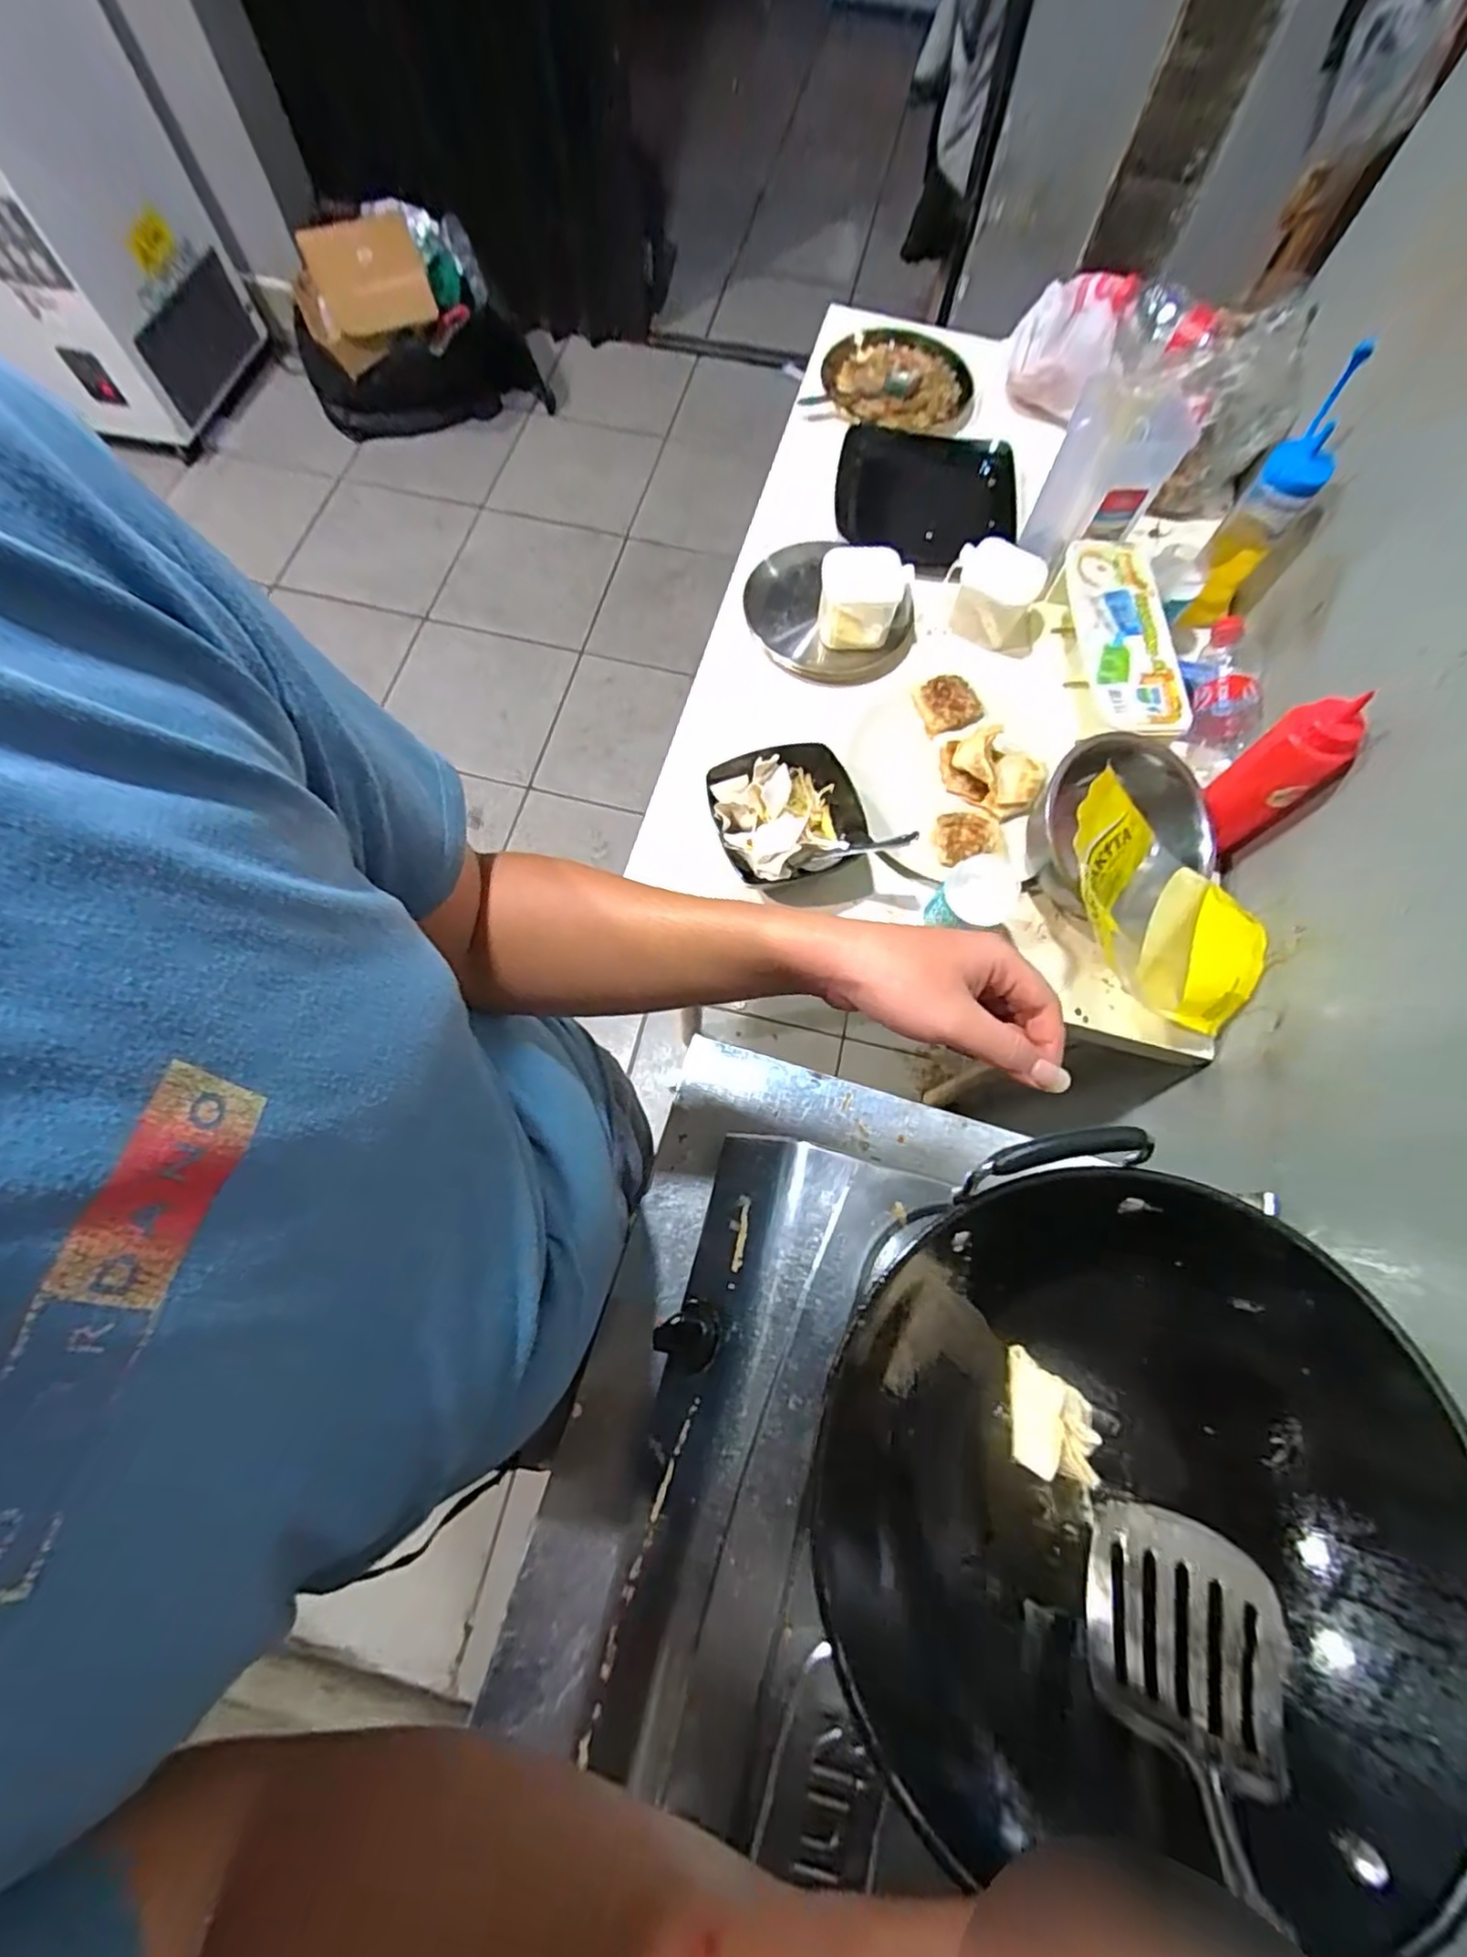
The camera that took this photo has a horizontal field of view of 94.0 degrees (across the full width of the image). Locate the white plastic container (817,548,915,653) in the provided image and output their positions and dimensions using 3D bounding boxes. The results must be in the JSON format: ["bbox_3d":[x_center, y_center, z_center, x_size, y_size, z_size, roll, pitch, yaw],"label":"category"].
[{"bbox_3d":[0.144,-0.423,0.773,0.095,0.082,0.074,4,71,0],"label":"white plastic container"}]

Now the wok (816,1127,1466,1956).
[{"bbox_3d":[0.205,0.264,0.351,0.276,0.135,0.301,18,71,4],"label":"wok"}]

